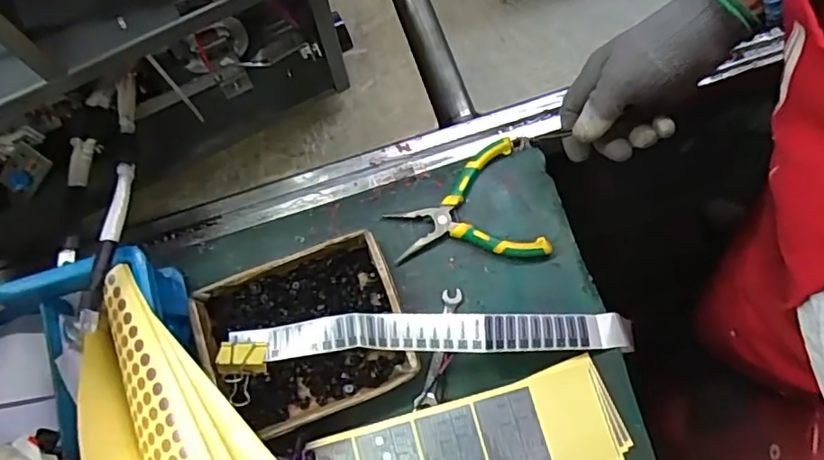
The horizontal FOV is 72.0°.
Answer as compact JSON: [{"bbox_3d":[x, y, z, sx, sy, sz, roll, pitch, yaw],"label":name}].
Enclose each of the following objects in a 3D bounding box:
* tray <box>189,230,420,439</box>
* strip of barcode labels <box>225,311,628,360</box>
[{"bbox_3d":[-0.095,0.094,0.508,0.171,0.035,0.141,-21,76,-4],"label":"tray"},{"bbox_3d":[0.021,0.090,0.489,0.365,0.053,0.040,-2,76,1],"label":"strip of barcode labels"}]

